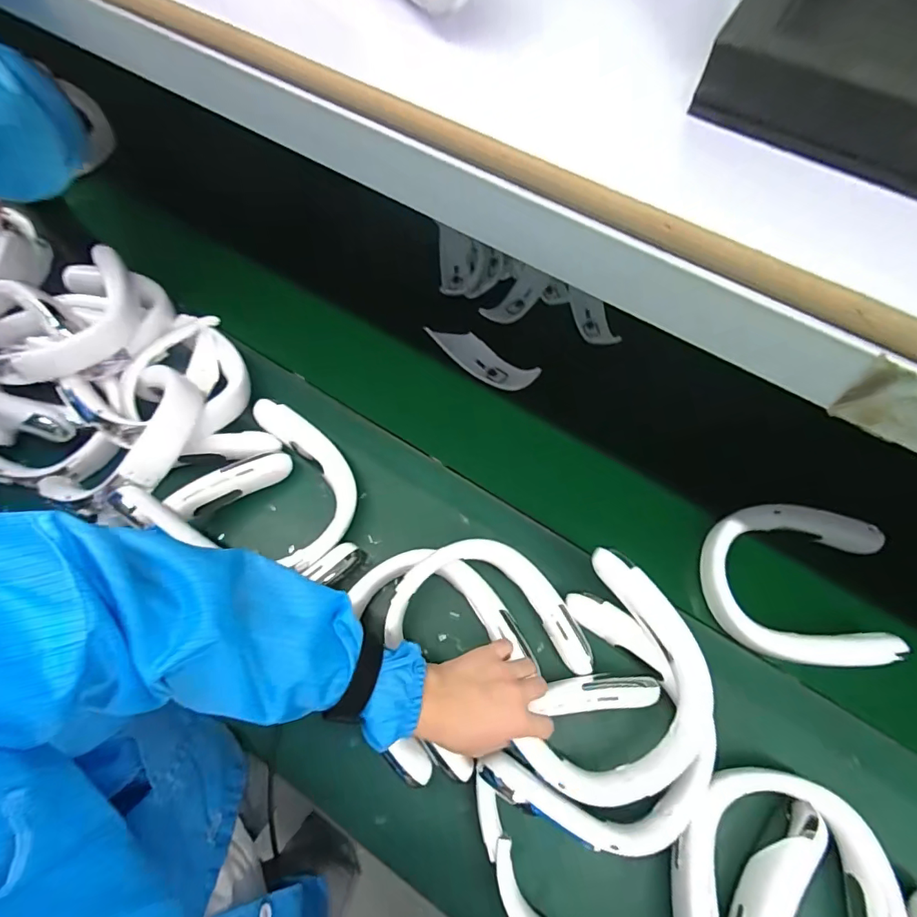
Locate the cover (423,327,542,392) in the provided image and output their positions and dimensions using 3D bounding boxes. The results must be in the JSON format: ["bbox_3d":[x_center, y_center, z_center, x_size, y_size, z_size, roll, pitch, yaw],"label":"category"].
[{"bbox_3d":[0.035,-0.149,0.705,0.173,0.048,0.045,36,72,14],"label":"cover"}]

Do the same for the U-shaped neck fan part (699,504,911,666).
[{"bbox_3d":[0.397,0.146,0.569,0.197,0.041,0.177,11,68,5],"label":"U-shaped neck fan part"}]

